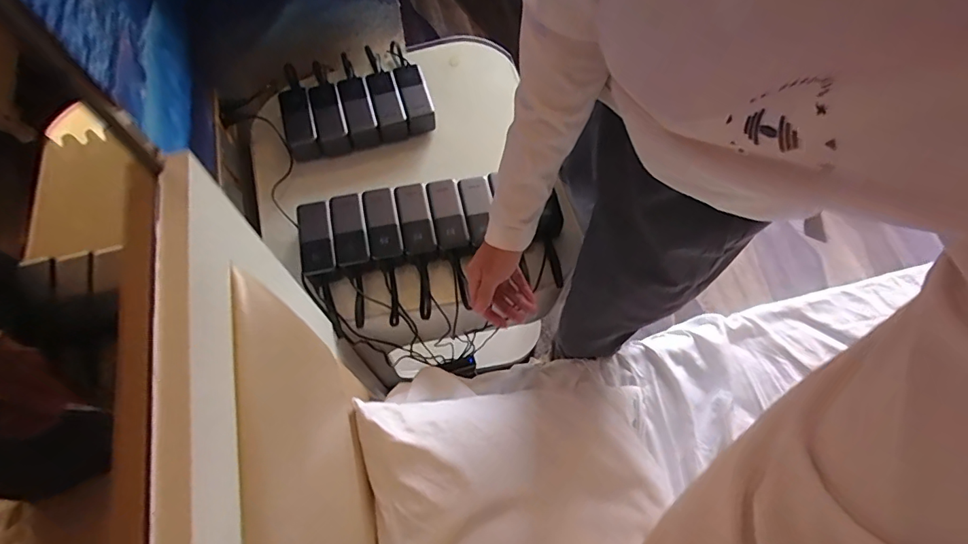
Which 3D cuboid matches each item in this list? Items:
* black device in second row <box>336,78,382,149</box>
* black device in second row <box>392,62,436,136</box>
[{"bbox_3d":[-0.234,-0.298,0.907,0.054,0.043,0.139,-15,67,-8],"label":"black device in second row"},{"bbox_3d":[-0.133,-0.326,0.919,0.054,0.044,0.130,-16,67,-9],"label":"black device in second row"}]

